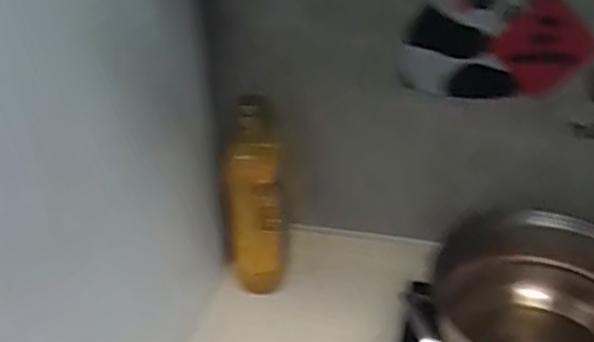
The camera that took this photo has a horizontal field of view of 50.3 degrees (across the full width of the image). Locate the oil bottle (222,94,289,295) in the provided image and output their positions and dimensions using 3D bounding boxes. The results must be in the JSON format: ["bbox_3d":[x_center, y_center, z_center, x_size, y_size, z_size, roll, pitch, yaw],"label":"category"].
[{"bbox_3d":[-0.060,0.036,0.906,0.092,0.272,0.073,-7,32,-7],"label":"oil bottle"}]

